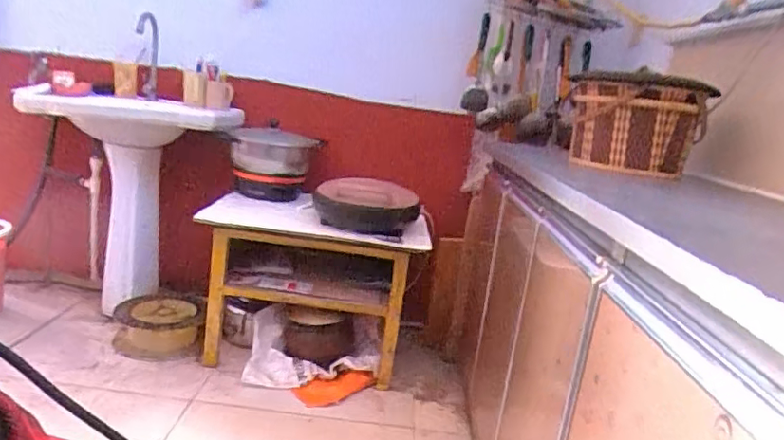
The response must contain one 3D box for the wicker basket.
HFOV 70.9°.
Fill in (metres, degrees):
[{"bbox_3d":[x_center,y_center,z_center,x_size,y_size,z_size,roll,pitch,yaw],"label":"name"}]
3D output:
[{"bbox_3d":[0.534,-0.214,1.221,0.283,0.201,0.216,14,15,25],"label":"wicker basket"}]

